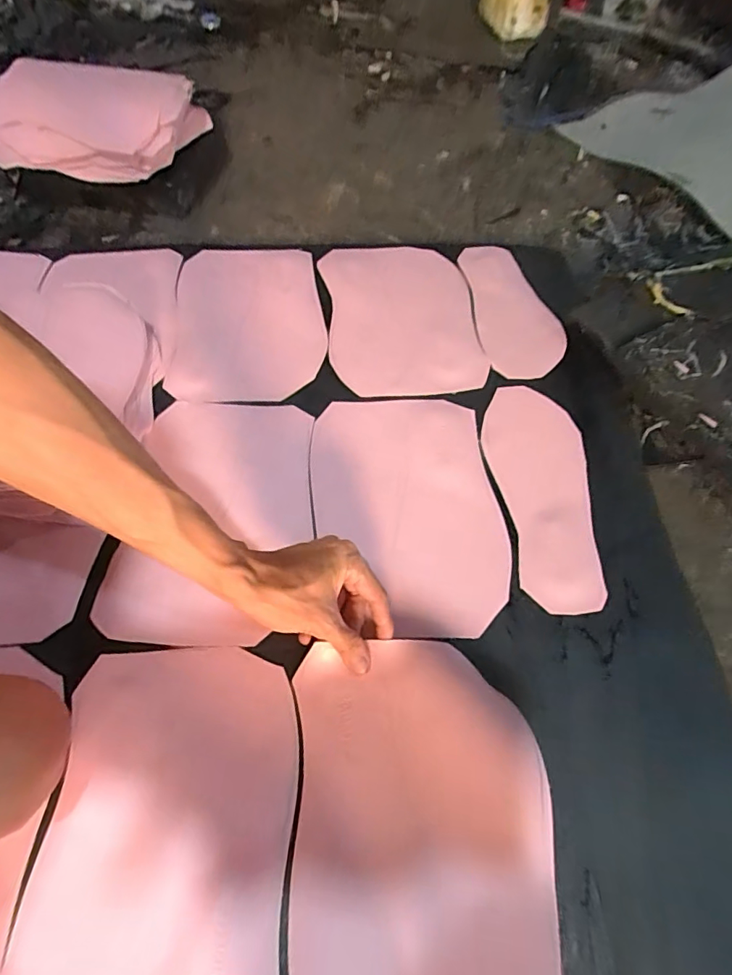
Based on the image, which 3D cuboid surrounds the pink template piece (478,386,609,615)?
[{"bbox_3d":[0.179,0.000,0.518,0.105,0.006,0.255,2,62,5],"label":"pink template piece"}]

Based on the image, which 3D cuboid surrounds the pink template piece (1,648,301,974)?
[{"bbox_3d":[-0.149,0.260,0.375,0.182,0.007,0.258,0,60,-1],"label":"pink template piece"}]

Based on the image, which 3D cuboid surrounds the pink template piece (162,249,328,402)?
[{"bbox_3d":[-0.153,-0.220,0.646,0.188,0.011,0.274,-5,59,-3],"label":"pink template piece"}]

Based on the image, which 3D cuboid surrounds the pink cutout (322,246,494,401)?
[{"bbox_3d":[0.044,-0.230,0.649,0.186,0.009,0.279,-6,60,-4],"label":"pink cutout"}]

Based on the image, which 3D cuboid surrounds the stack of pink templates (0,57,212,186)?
[{"bbox_3d":[-0.401,-0.553,0.740,0.286,0.084,0.180,9,60,5],"label":"stack of pink templates"}]

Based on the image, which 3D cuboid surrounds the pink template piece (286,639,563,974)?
[{"bbox_3d":[0.035,0.241,0.358,0.182,0.032,0.249,-9,54,10],"label":"pink template piece"}]

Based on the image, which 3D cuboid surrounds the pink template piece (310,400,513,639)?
[{"bbox_3d":[0.040,0.015,0.505,0.182,0.021,0.266,-5,60,-4],"label":"pink template piece"}]

